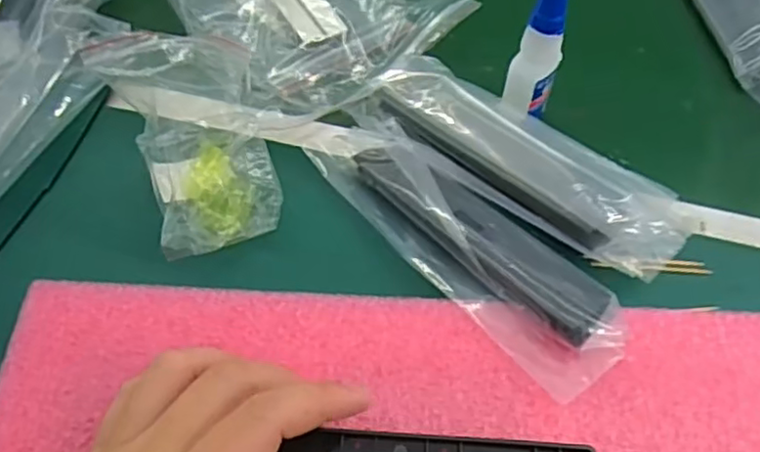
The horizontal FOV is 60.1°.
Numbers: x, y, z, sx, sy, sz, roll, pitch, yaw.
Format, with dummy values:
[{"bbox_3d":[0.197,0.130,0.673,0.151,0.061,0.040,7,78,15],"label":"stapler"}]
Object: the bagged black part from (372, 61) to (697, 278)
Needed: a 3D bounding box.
[{"bbox_3d":[0.075,-0.039,0.370,0.194,0.023,0.060,38,64,22],"label":"bagged black part"}]

